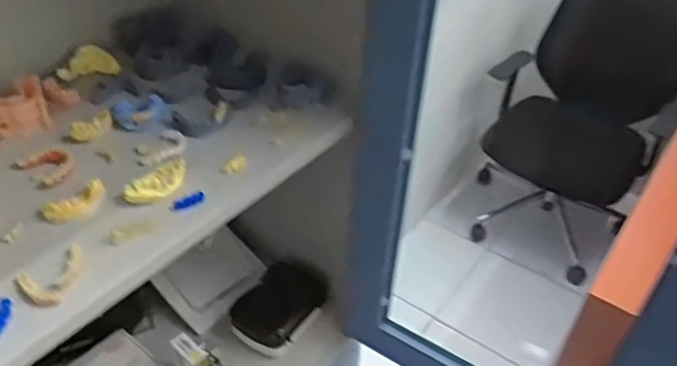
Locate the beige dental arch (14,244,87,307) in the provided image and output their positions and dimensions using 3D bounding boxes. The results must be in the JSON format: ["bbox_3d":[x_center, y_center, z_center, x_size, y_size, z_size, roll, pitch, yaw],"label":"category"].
[{"bbox_3d":[-0.234,0.078,0.505,0.039,0.012,0.058,27,44,27],"label":"beige dental arch"}]

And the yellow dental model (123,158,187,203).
[{"bbox_3d":[-0.178,0.000,0.595,0.065,0.021,0.026,-28,48,-33],"label":"yellow dental model"}]

